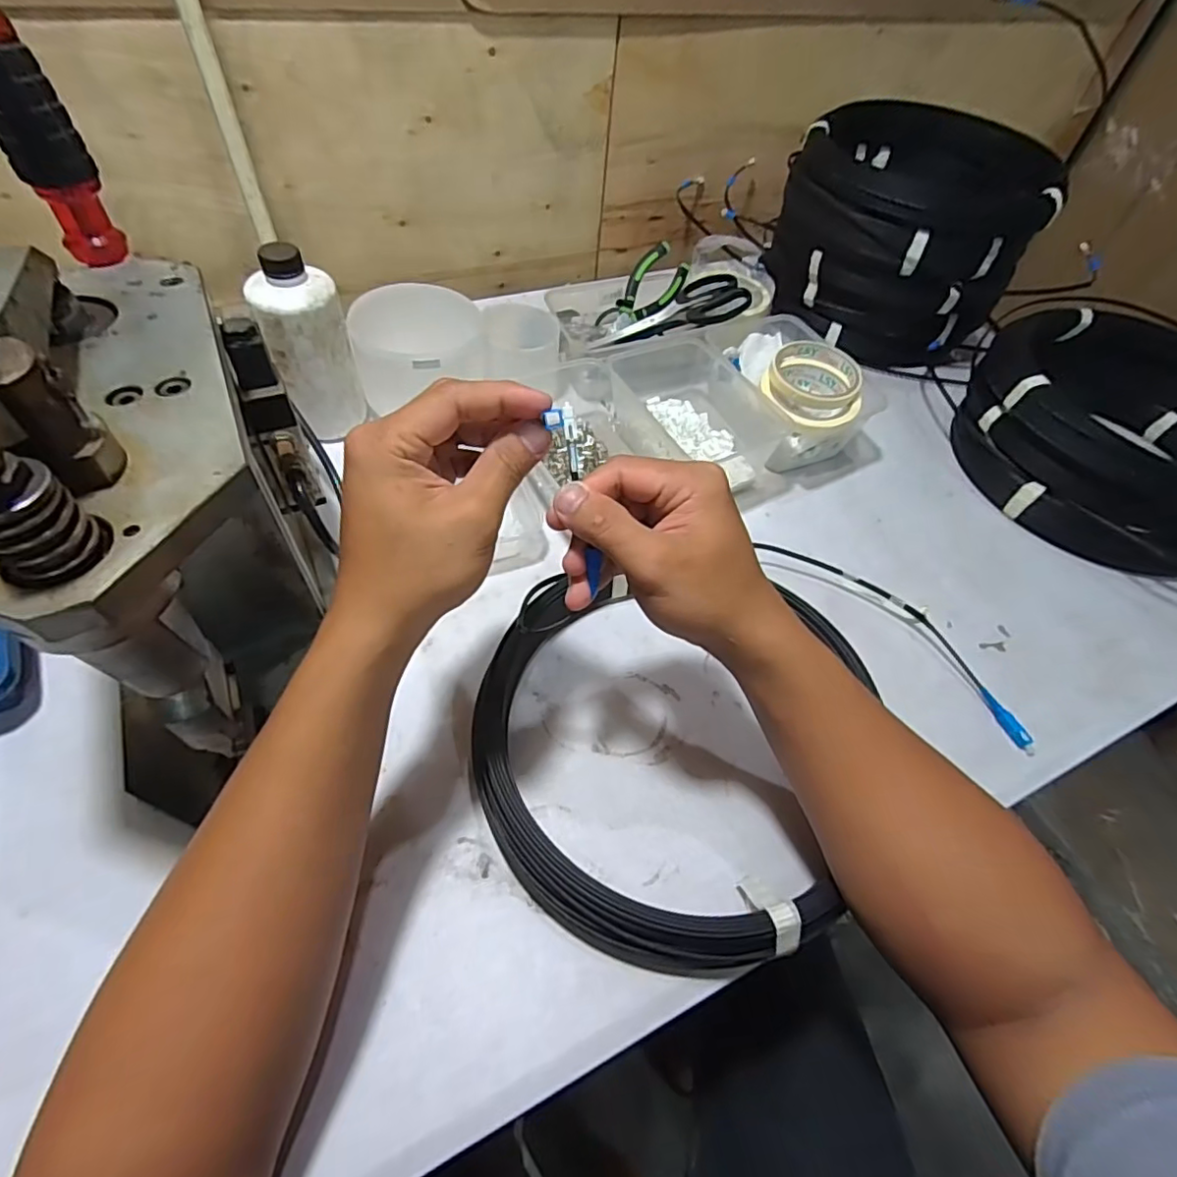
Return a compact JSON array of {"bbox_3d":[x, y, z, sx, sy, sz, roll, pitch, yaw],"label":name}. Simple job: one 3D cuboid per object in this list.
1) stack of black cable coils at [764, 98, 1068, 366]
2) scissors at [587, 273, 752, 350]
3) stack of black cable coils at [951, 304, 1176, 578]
[{"bbox_3d":[0.373,-0.426,0.709,0.270,0.178,0.249,34,57,19],"label":"stack of black cable coils"},{"bbox_3d":[0.087,-0.305,0.658,0.175,0.020,0.074,-16,54,14],"label":"scissors"},{"bbox_3d":[0.535,-0.152,0.591,0.264,0.115,0.276,-20,59,-19],"label":"stack of black cable coils"}]

